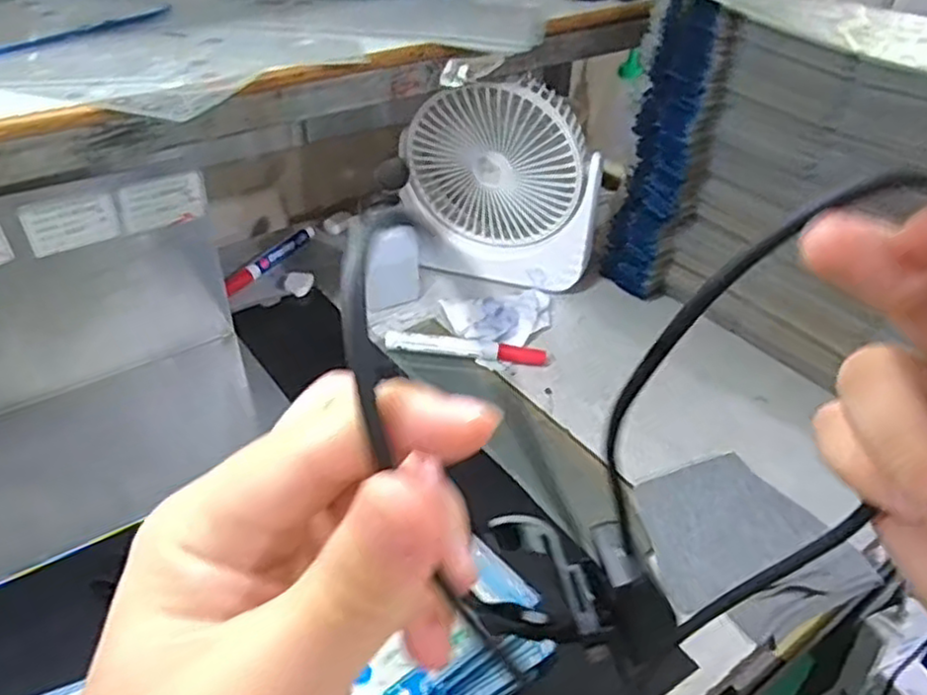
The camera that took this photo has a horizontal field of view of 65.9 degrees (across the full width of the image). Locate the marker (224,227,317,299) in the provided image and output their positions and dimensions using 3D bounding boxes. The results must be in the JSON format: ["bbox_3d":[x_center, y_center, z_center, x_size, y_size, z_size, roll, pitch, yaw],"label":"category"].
[{"bbox_3d":[-0.195,-0.093,0.735,0.015,0.013,0.139,18,41,20],"label":"marker"}]

